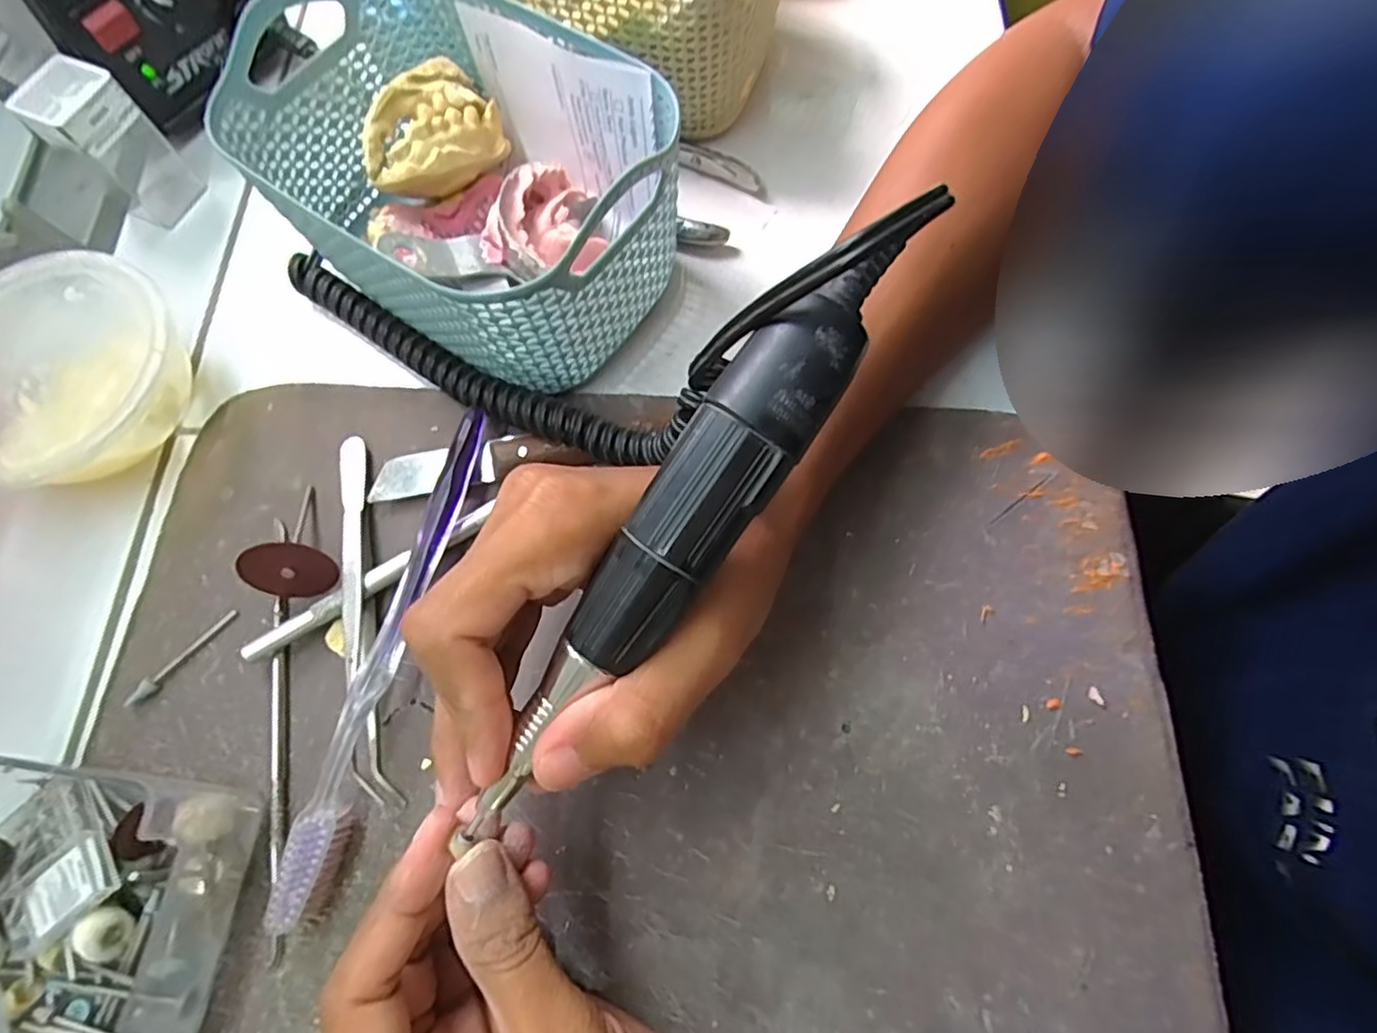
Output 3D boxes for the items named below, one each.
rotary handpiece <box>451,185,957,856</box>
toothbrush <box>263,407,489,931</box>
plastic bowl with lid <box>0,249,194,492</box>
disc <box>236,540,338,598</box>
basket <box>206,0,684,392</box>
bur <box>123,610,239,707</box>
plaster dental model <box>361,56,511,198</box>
[{"bbox_3d":[-0.007,0.004,0.164,0.032,0.021,0.173,35,96,13],"label":"rotary handpiece"},{"bbox_3d":[-0.108,0.047,0.247,0.013,0.021,0.186,12,70,6],"label":"toothbrush"},{"bbox_3d":[-0.260,-0.055,0.281,0.102,0.040,0.100,-1,69,1],"label":"plastic bowl with lid"},{"bbox_3d":[-0.153,0.021,0.254,0.031,0.031,0.004,-27,44,14],"label":"disc"},{"bbox_3d":[-0.089,-0.134,0.280,0.169,0.083,0.113,33,74,13],"label":"basket"},{"bbox_3d":[-0.196,0.055,0.257,0.007,0.004,0.048,42,76,15],"label":"bur"},{"bbox_3d":[-0.109,-0.160,0.286,0.061,0.040,0.031,-44,73,-12],"label":"plaster dental model"}]

